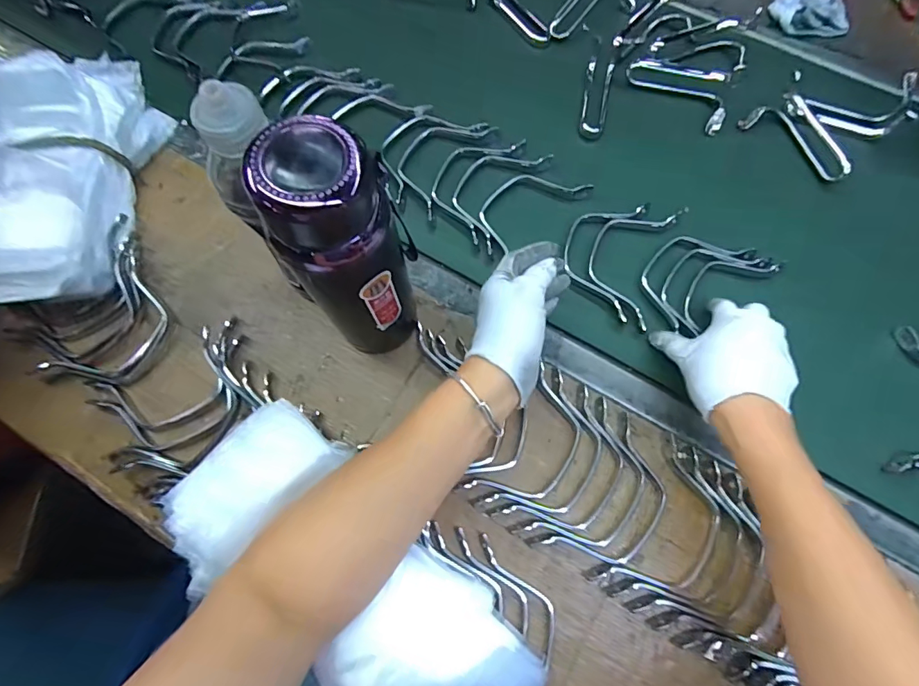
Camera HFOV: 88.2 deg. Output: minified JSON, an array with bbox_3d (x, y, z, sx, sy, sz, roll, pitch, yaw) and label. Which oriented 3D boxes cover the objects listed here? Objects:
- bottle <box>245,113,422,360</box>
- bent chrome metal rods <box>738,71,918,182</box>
[{"bbox_3d":[-0.076,-0.057,0.358,0.072,0.239,0.075,13,71,4],"label":"bottle"},{"bbox_3d":[0.429,-0.265,0.541,0.155,0.035,0.122,-37,75,-12],"label":"bent chrome metal rods"}]

